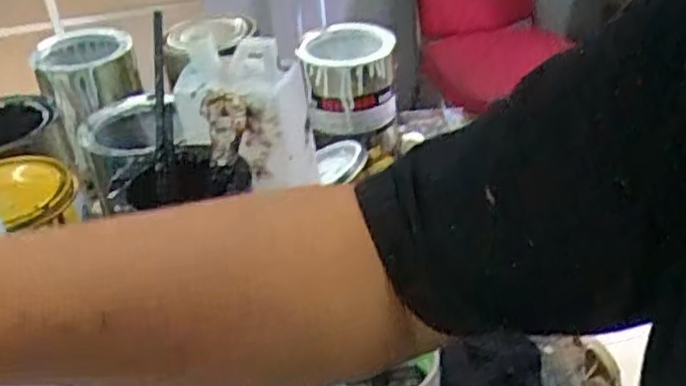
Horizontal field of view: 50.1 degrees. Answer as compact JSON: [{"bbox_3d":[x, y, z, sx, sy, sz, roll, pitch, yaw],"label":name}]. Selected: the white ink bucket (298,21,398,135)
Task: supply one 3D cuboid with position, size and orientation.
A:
[{"bbox_3d":[0.008,-0.121,0.800,0.099,0.103,0.098,-4,33,2],"label":"white ink bucket"}]

